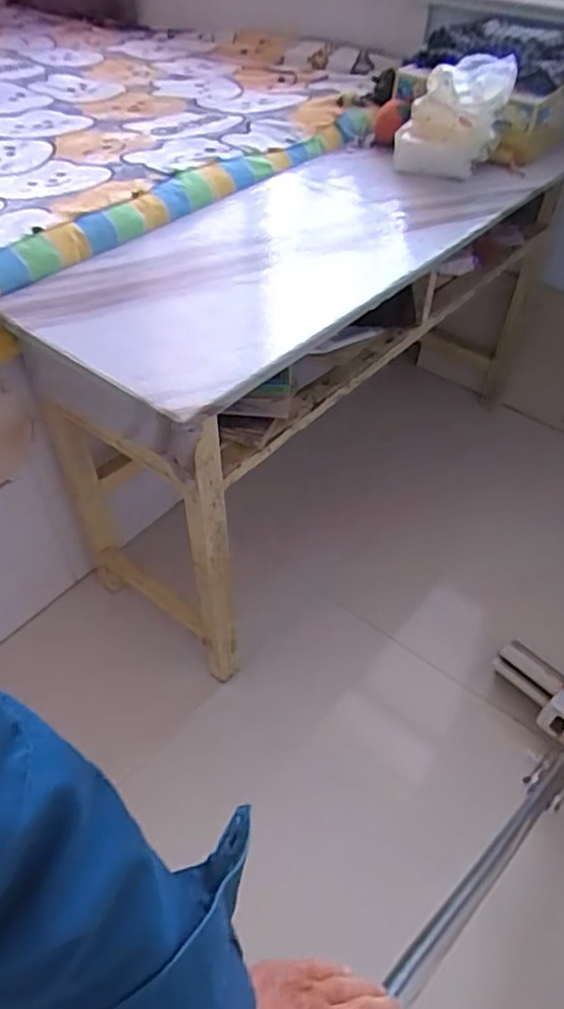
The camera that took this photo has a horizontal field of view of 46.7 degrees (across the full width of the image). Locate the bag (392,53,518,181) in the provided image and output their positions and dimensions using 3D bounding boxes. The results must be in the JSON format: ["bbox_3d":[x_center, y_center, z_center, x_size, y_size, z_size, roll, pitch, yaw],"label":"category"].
[{"bbox_3d":[0.315,-0.721,1.217,0.187,0.177,0.107,18,49,14],"label":"bag"}]

